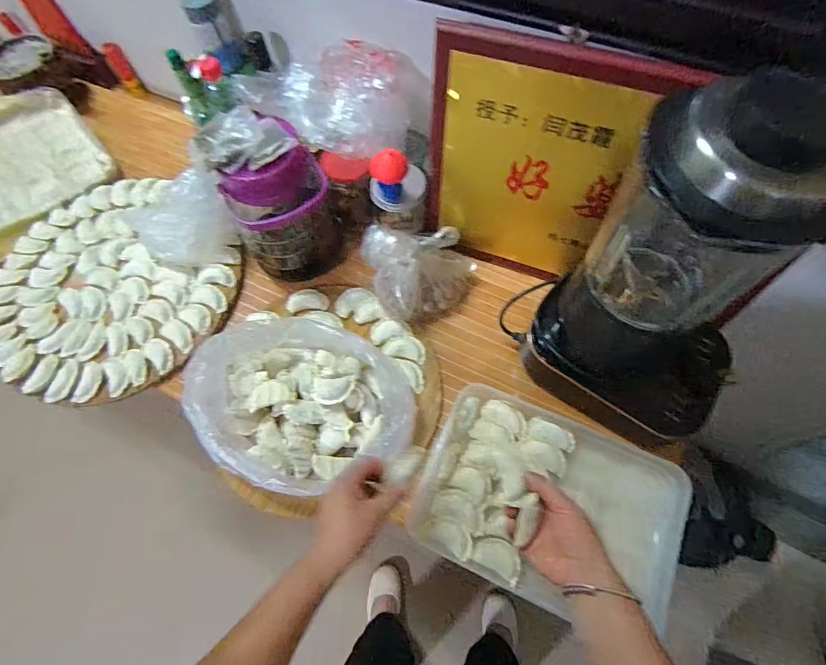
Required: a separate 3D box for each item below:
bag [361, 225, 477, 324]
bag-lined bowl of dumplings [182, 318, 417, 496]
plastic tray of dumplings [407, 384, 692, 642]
[{"bbox_3d":[0.012,-0.108,0.689,0.166,0.124,0.133,-27,67,-8],"label":"bag"},{"bbox_3d":[-0.153,0.092,0.614,0.287,0.099,0.251,-19,66,-5],"label":"bag-lined bowl of dumplings"},{"bbox_3d":[0.169,0.217,0.559,0.302,0.045,0.222,21,69,12],"label":"plastic tray of dumplings"}]

